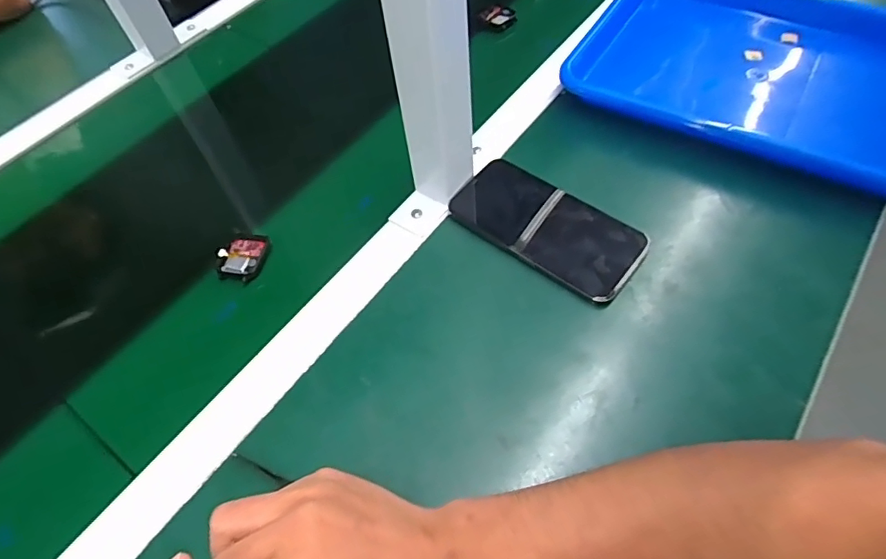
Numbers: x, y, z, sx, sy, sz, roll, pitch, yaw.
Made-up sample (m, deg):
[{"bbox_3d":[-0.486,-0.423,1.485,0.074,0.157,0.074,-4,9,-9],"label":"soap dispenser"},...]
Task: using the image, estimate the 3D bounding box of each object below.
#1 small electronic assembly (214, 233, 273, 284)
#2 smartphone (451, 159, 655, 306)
[{"bbox_3d":[-0.175,-0.021,0.453,0.040,0.008,0.047,14,60,12],"label":"small electronic assembly"},{"bbox_3d":[0.087,-0.047,0.442,0.159,0.013,0.079,34,65,21],"label":"smartphone"}]

